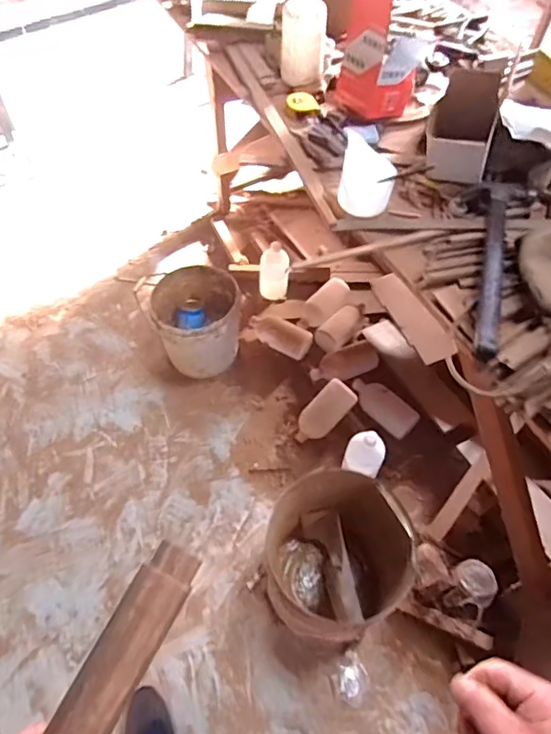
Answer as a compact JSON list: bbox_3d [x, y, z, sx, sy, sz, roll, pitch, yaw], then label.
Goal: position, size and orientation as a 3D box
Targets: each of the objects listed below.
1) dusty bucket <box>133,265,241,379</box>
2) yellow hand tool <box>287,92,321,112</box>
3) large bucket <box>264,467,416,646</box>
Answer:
[{"bbox_3d":[-0.247,-0.141,1.561,0.281,0.271,0.280,1,56,-1],"label":"dusty bucket"},{"bbox_3d":[0.063,-0.588,1.121,0.077,0.021,0.048,14,61,7],"label":"yellow hand tool"},{"bbox_3d":[0.129,0.432,1.120,0.275,0.353,0.294,1,56,-1],"label":"large bucket"}]

